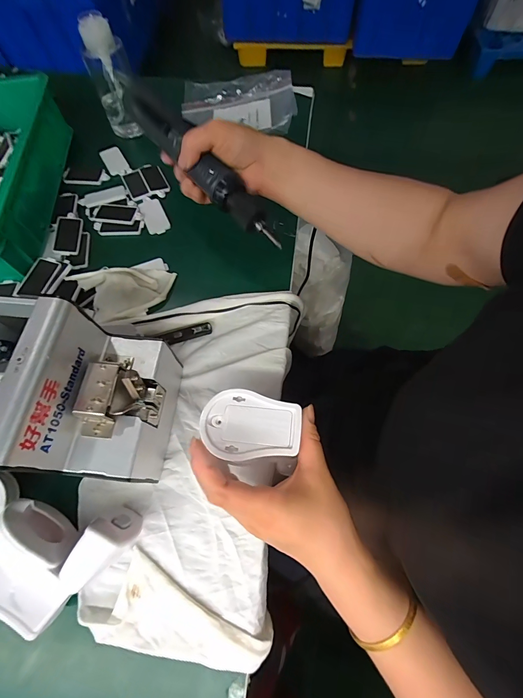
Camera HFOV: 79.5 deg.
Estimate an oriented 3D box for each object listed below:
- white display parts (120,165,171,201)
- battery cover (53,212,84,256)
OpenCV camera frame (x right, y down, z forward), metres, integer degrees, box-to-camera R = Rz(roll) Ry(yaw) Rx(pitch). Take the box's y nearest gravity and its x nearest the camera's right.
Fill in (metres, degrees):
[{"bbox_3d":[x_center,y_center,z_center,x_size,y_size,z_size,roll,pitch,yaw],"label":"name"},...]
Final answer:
[{"bbox_3d":[-0.181,-0.261,0.489,0.059,0.005,0.071,-25,70,-10],"label":"white display parts"},{"bbox_3d":[-0.272,-0.160,0.440,0.032,0.007,0.066,1,67,-17],"label":"battery cover"}]

